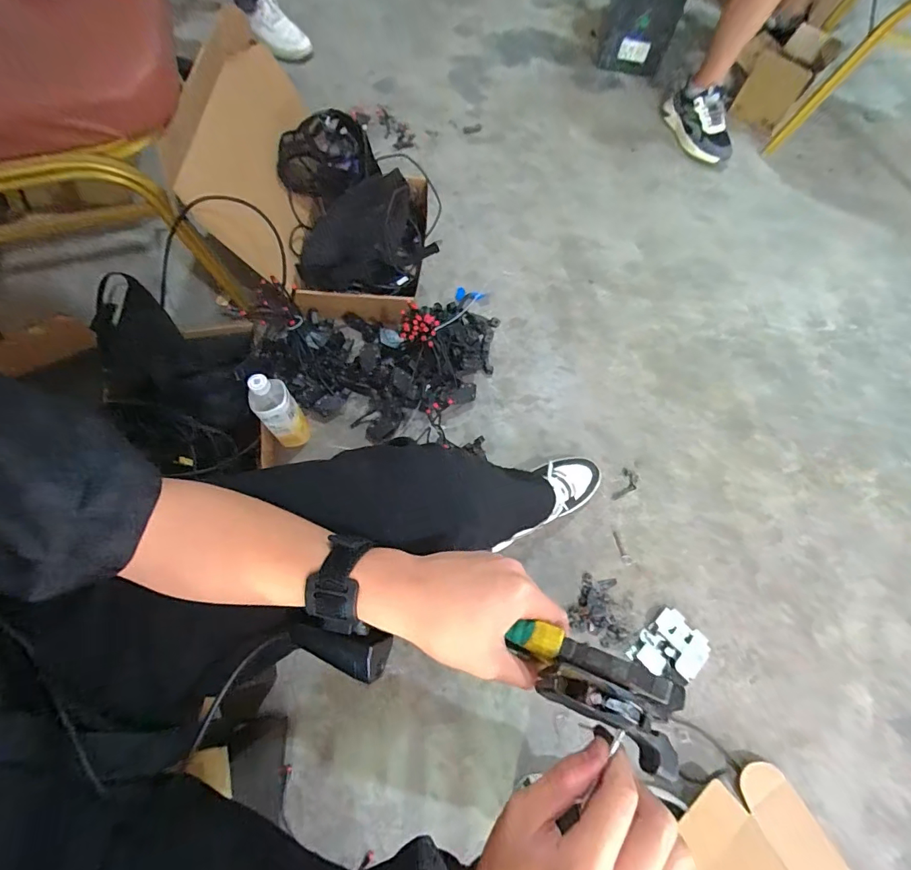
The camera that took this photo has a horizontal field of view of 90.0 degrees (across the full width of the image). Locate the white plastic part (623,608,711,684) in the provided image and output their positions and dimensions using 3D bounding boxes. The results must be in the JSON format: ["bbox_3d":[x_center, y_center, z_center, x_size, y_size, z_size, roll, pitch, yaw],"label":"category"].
[{"bbox_3d":[0.370,0.367,0.778,0.111,0.014,0.097,-44,66,-11],"label":"white plastic part"}]

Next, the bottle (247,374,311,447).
[{"bbox_3d":[-0.310,-0.047,0.791,0.069,0.163,0.059,-40,50,-16],"label":"bottle"}]

